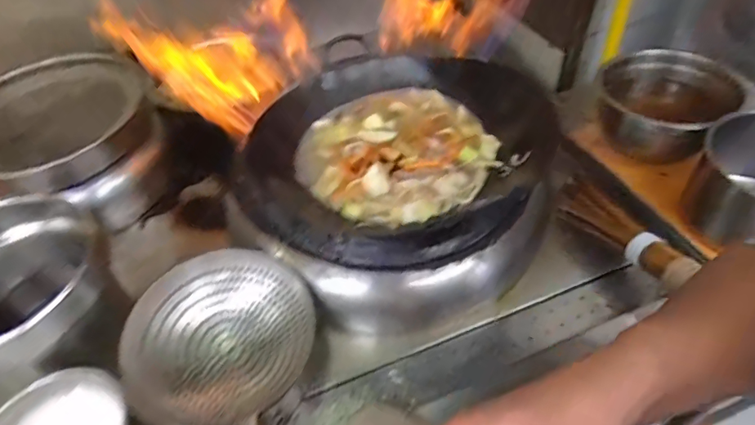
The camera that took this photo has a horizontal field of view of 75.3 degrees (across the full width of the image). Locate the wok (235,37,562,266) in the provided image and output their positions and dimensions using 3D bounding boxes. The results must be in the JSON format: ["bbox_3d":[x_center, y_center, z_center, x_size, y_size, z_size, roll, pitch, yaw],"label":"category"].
[{"bbox_3d":[0.036,-0.092,0.692,0.372,0.118,0.347,-3,47,3],"label":"wok"}]

